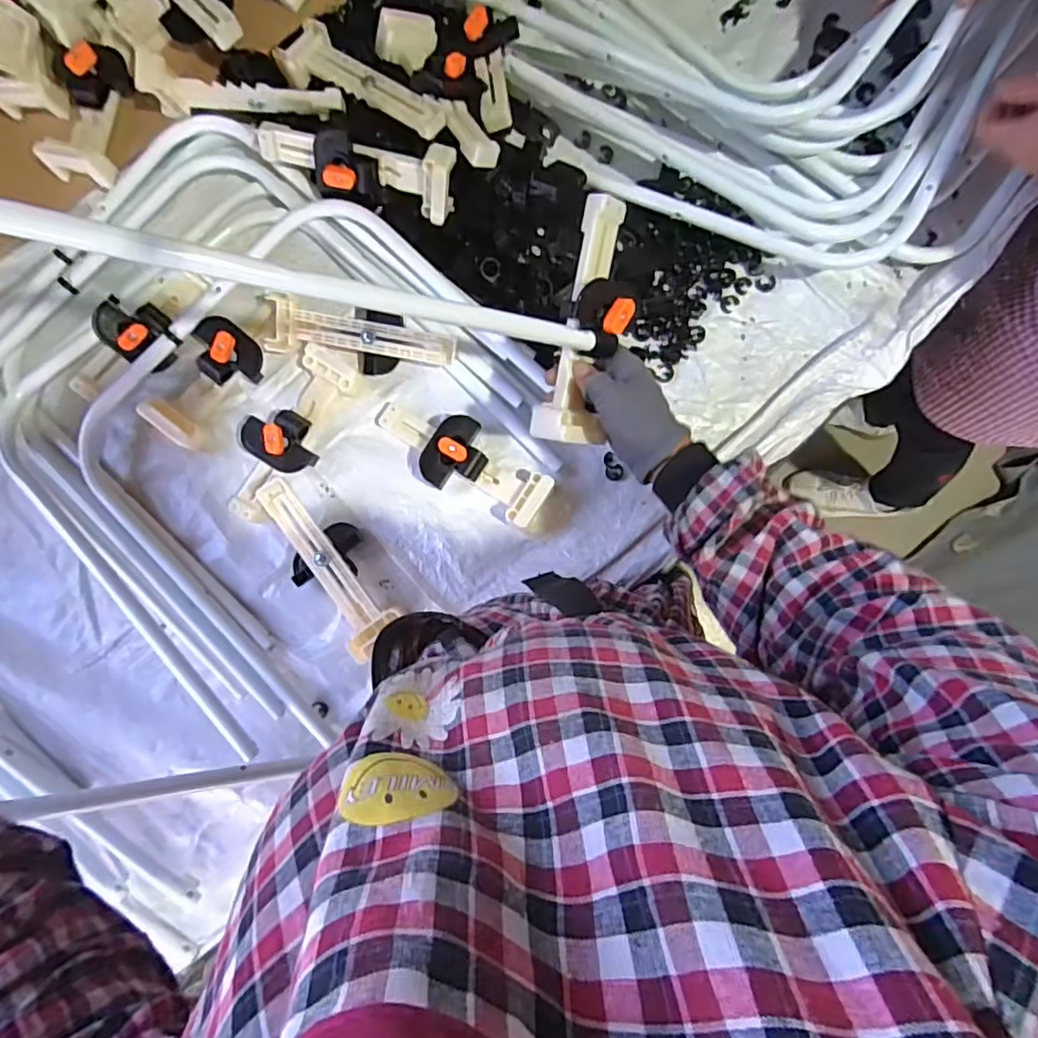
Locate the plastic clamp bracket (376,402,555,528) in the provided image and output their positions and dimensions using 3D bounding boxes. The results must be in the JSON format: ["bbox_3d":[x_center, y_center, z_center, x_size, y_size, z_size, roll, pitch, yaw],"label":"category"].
[{"bbox_3d":[-0.062,-0.065,0.616,0.198,0.042,0.076,31,89,3],"label":"plastic clamp bracket"}]

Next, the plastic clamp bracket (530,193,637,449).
[{"bbox_3d":[0.059,-0.160,0.482,0.062,0.044,0.197,12,99,2],"label":"plastic clamp bracket"}]

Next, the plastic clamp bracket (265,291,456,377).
[{"bbox_3d":[-0.169,-0.192,0.631,0.203,0.049,0.065,10,88,2],"label":"plastic clamp bracket"}]

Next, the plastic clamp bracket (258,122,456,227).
[{"bbox_3d":[-0.171,-0.364,0.614,0.205,0.061,0.062,9,88,2],"label":"plastic clamp bracket"}]

